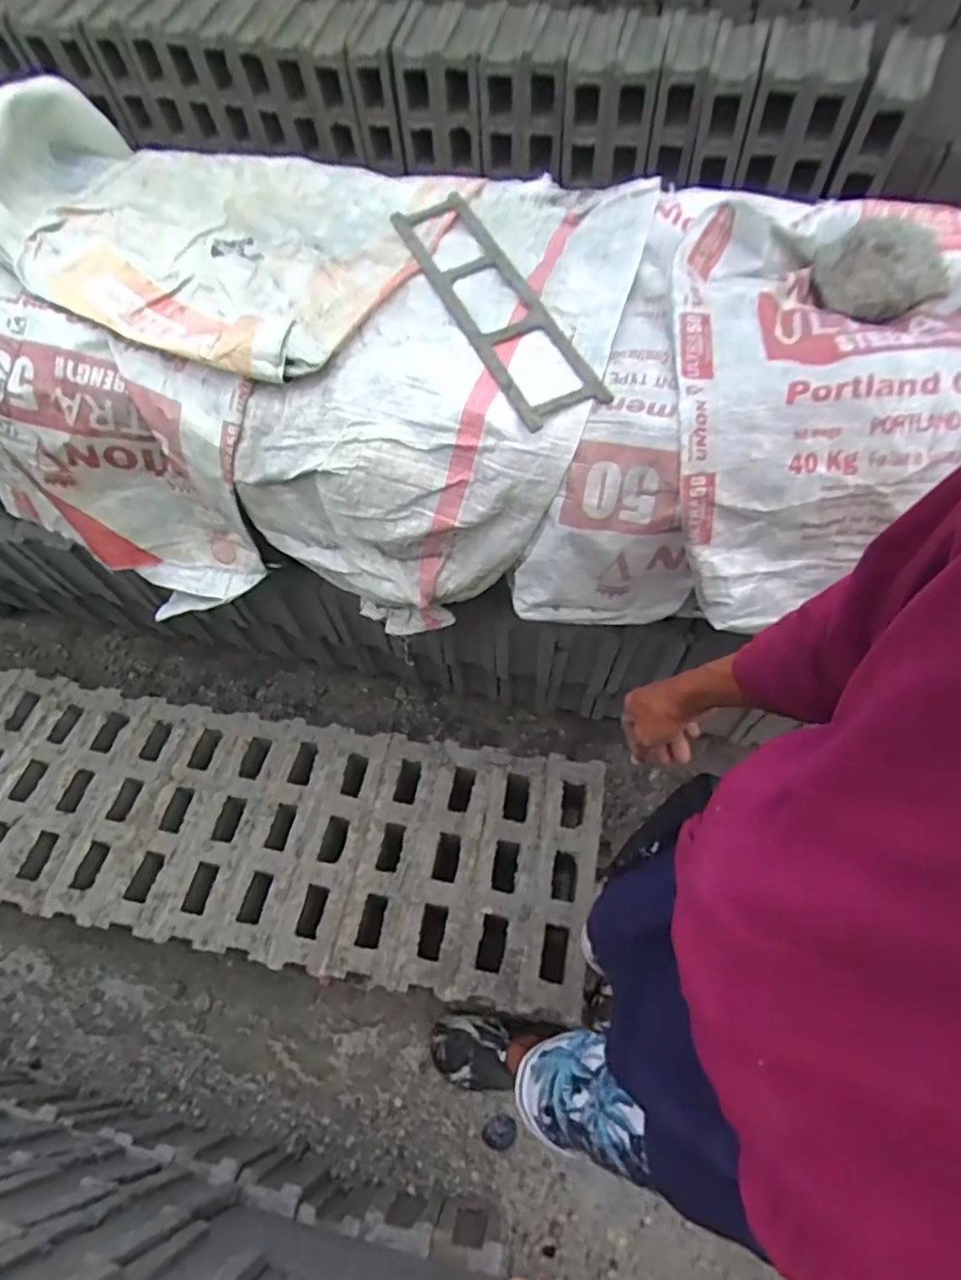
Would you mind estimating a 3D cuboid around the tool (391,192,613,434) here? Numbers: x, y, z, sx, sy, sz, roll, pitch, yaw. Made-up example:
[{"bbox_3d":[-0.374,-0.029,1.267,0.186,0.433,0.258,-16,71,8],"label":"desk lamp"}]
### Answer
[{"bbox_3d":[0.009,-0.360,0.671,0.086,0.022,0.358,-25,66,-7],"label":"tool"}]

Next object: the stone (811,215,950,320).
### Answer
[{"bbox_3d":[0.395,-0.376,0.635,0.130,0.036,0.110,-29,63,-13],"label":"stone"}]

